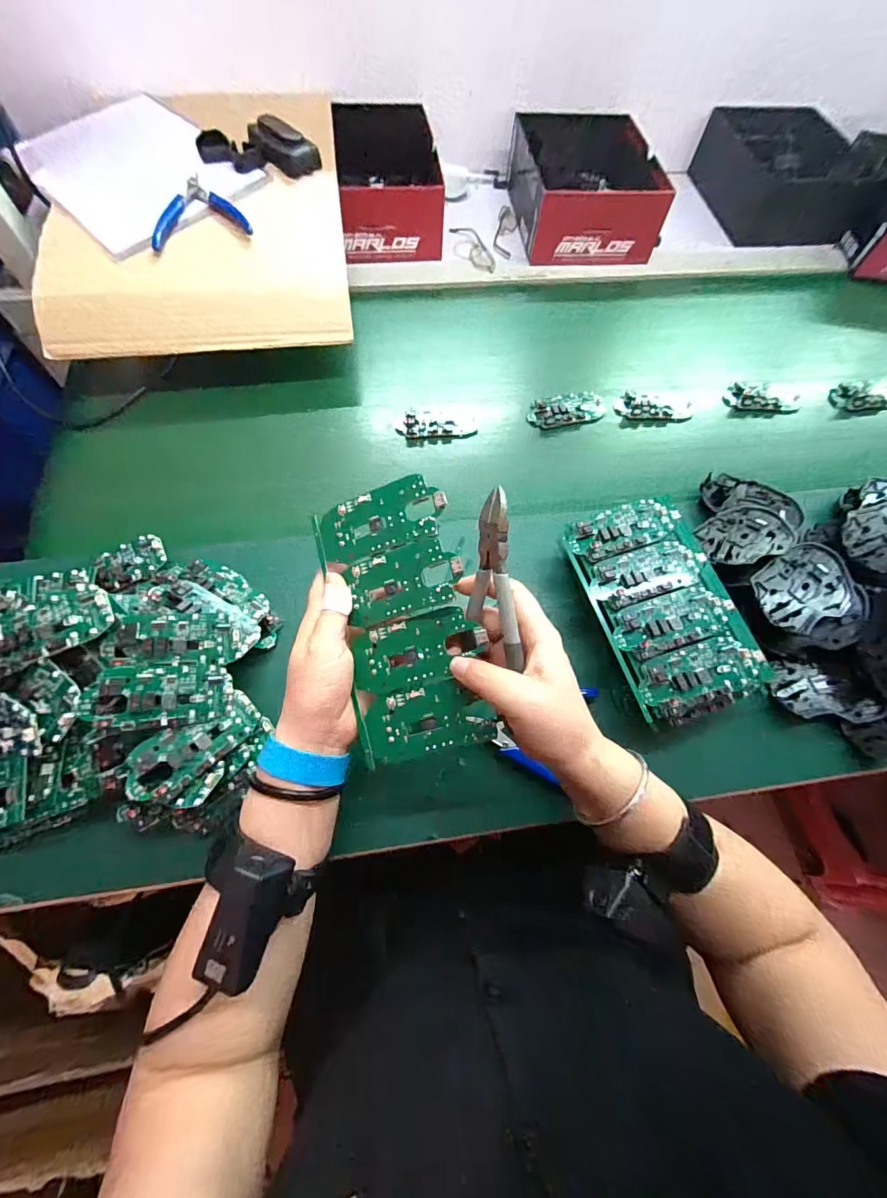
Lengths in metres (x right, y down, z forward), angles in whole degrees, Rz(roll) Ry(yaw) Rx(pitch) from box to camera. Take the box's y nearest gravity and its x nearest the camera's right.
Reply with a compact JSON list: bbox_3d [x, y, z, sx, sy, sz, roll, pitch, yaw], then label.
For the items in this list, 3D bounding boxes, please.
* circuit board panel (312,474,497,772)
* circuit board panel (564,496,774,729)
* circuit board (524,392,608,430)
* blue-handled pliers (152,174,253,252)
[{"bbox_3d":[-0.029,0.014,0.309,0.097,0.013,0.187,-16,85,13],"label":"circuit board panel"},{"bbox_3d":[0.196,0.003,0.400,0.117,0.024,0.194,-17,68,-9],"label":"circuit board panel"},{"bbox_3d":[0.155,-0.240,0.561,0.098,0.009,0.049,-13,68,-7],"label":"circuit board"},{"bbox_3d":[-0.289,-0.457,0.520,0.109,0.020,0.099,-14,68,-8],"label":"blue-handled pliers"}]

